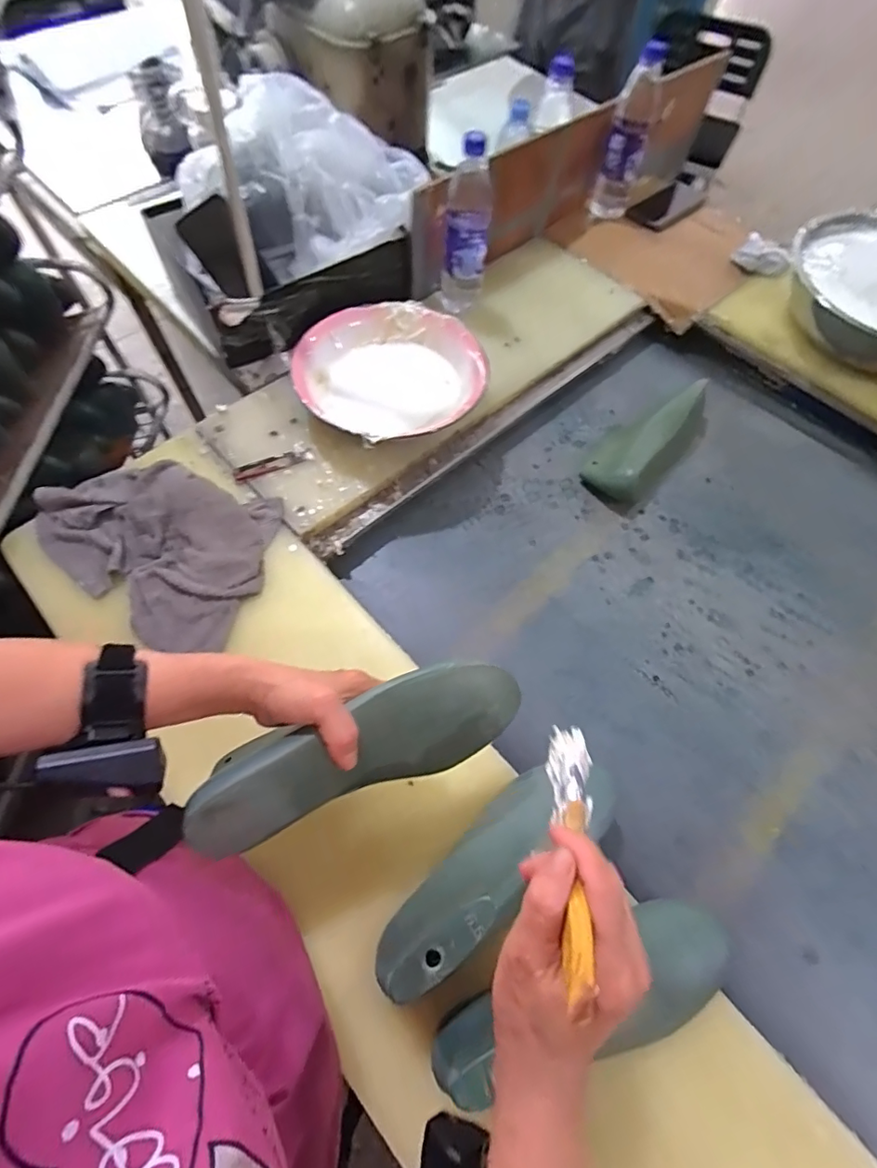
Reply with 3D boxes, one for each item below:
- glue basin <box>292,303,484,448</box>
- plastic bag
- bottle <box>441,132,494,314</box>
[{"bbox_3d":[-0.067,-0.289,0.722,0.251,0.056,0.236,-1,63,-2],"label":"glue basin"},{"bbox_3d":[-0.191,-0.558,0.749,0.339,0.165,0.174,-9,63,-6],"label":"plastic bag"},{"bbox_3d":[0.041,-0.524,0.783,0.069,0.243,0.053,3,63,0],"label":"bottle"}]

